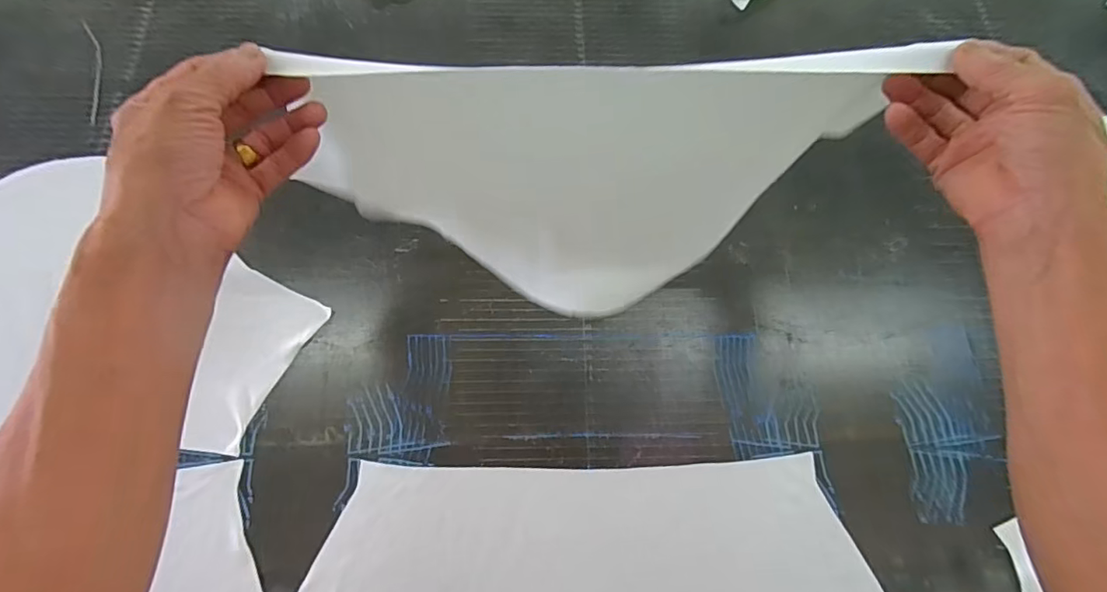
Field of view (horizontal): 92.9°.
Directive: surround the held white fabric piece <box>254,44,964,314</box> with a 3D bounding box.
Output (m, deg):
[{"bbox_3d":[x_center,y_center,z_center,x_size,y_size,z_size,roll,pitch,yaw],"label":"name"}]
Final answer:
[{"bbox_3d":[0.027,-0.101,0.430,0.416,0.186,0.148,-6,71,-3],"label":"held white fabric piece"}]

